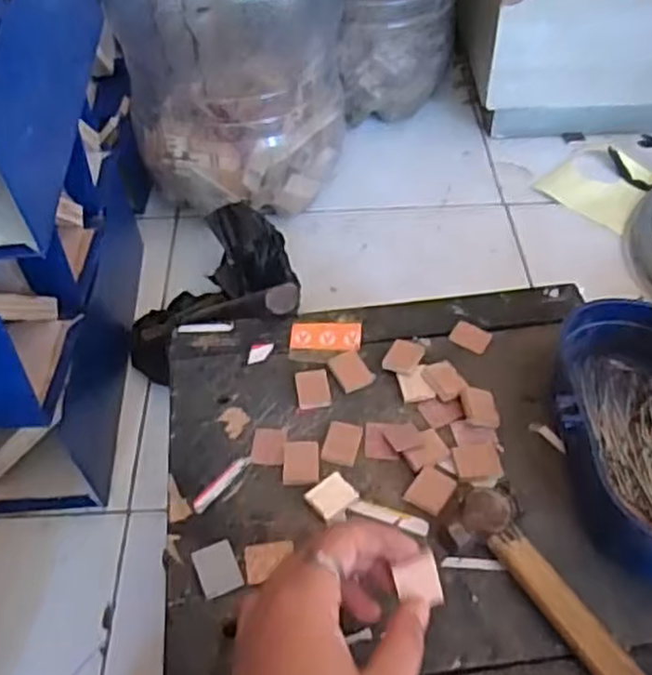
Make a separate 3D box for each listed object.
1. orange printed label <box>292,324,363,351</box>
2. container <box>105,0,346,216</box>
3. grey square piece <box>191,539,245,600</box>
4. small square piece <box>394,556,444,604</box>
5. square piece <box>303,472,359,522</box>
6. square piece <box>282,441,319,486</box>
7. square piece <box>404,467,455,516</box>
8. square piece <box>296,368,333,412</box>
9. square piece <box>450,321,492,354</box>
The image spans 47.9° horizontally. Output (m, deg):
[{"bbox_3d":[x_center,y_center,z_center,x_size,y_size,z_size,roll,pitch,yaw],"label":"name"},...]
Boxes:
[{"bbox_3d":[0.000,-0.002,0.473,0.045,0.004,0.023,1,49,2],"label":"orange printed label"},{"bbox_3d":[-0.099,-0.293,0.796,0.235,0.242,0.202,-2,49,0],"label":"container"},{"bbox_3d":[-0.054,0.117,0.370,0.020,0.008,0.027,-19,51,-15],"label":"grey square piece"},{"bbox_3d":[0.042,0.110,0.325,0.018,0.023,0.004,-15,8,-4],"label":"small square piece"},{"bbox_3d":[0.003,0.086,0.397,0.025,0.005,0.020,-34,56,-25],"label":"square piece"},{"bbox_3d":[-0.014,0.071,0.414,0.020,0.006,0.027,-1,49,0],"label":"square piece"},{"bbox_3d":[0.057,0.083,0.396,0.020,0.004,0.024,31,56,26],"label":"square piece"},{"bbox_3d":[-0.008,0.031,0.445,0.020,0.005,0.028,-6,49,-4],"label":"square piece"},{"bbox_3d":[0.094,-0.001,0.474,0.024,0.004,0.020,24,54,21],"label":"square piece"}]

